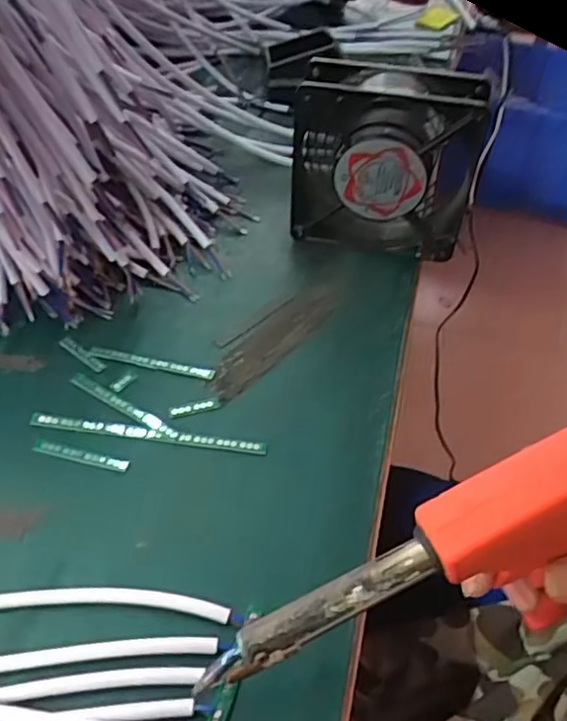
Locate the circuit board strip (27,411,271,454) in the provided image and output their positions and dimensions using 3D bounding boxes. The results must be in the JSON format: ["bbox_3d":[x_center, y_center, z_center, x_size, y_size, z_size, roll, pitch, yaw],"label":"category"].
[{"bbox_3d":[-0.078,0.041,0.361,0.135,0.004,0.009,7,47,5],"label":"circuit board strip"}]

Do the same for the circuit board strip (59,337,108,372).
[{"bbox_3d":[-0.125,-0.005,0.394,0.038,0.004,0.007,31,53,25],"label":"circuit board strip"}]

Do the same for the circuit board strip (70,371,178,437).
[{"bbox_3d":[-0.095,0.026,0.371,0.079,0.004,0.007,27,52,22],"label":"circuit board strip"}]

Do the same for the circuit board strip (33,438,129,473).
[{"bbox_3d":[-0.111,0.051,0.349,0.056,0.004,0.008,13,48,10],"label":"circuit board strip"}]

